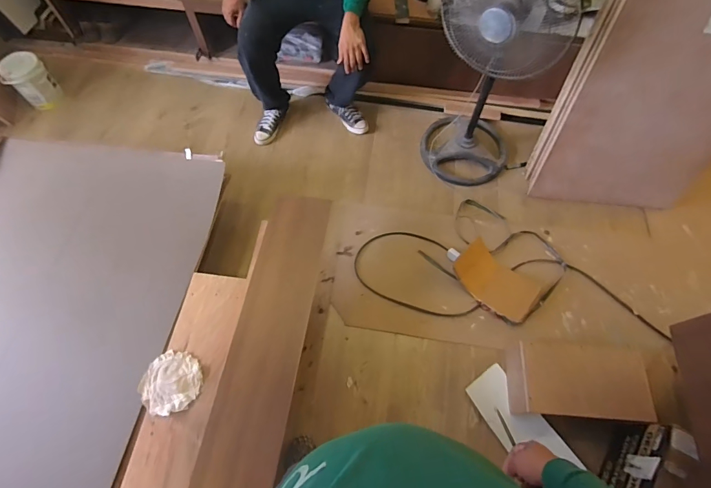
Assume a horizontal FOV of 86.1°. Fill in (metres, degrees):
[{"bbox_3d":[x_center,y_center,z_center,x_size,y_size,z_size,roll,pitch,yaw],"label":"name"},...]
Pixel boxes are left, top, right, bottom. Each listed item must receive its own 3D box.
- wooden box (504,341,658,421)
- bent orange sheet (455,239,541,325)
[{"bbox_3d":[0.720,0.450,1.268,0.366,0.201,0.223,2,69,2],"label":"wooden box"},{"bbox_3d":[0.545,0.143,1.474,0.320,0.083,0.193,35,69,15],"label":"bent orange sheet"}]

